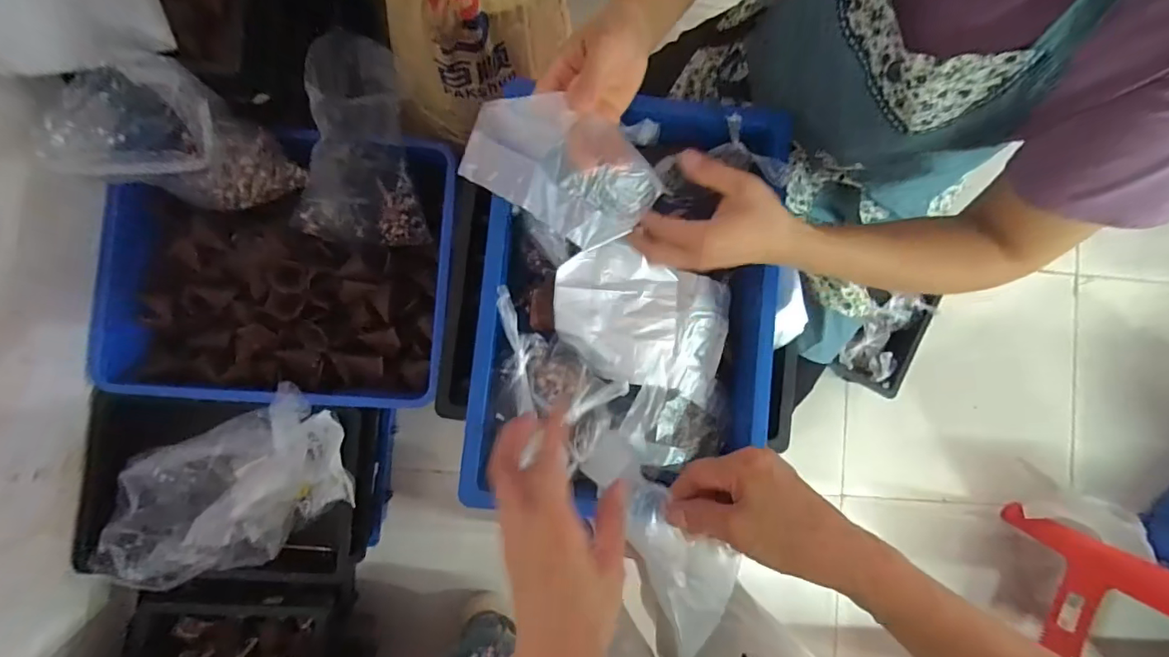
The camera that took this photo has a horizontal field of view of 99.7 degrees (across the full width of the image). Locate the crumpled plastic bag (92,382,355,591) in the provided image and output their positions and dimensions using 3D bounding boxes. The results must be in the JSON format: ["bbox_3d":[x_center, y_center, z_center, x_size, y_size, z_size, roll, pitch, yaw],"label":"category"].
[{"bbox_3d":[-0.607,0.286,0.846,0.430,0.100,0.248,-28,89,-6],"label":"crumpled plastic bag"}]

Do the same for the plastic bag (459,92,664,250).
[{"bbox_3d":[-0.012,-0.123,0.384,0.148,0.024,0.096,24,79,-25],"label":"plastic bag"}]

